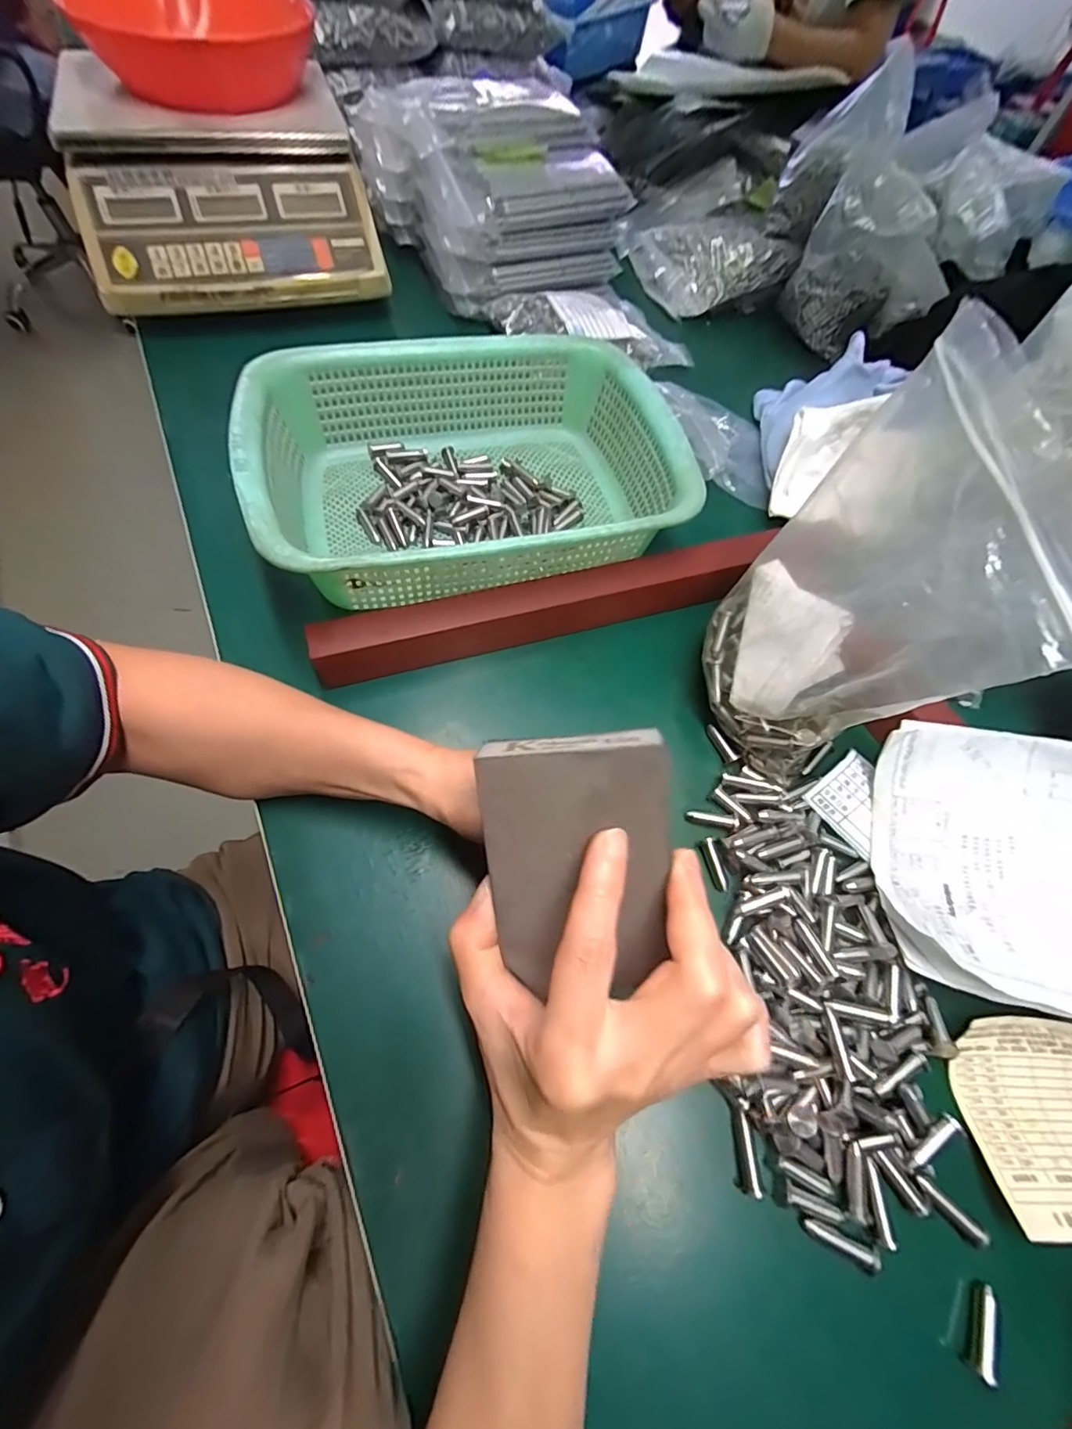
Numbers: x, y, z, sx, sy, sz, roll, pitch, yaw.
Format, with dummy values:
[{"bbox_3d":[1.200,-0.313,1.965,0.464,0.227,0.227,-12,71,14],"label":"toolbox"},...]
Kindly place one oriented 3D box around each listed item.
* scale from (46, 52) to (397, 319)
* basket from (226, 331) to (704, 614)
[{"bbox_3d":[-0.313,-0.536,0.507,0.261,0.103,0.241,-16,66,-10],"label":"scale"},{"bbox_3d":[-0.049,-0.185,0.378,0.288,0.093,0.221,-13,66,-9],"label":"basket"}]

